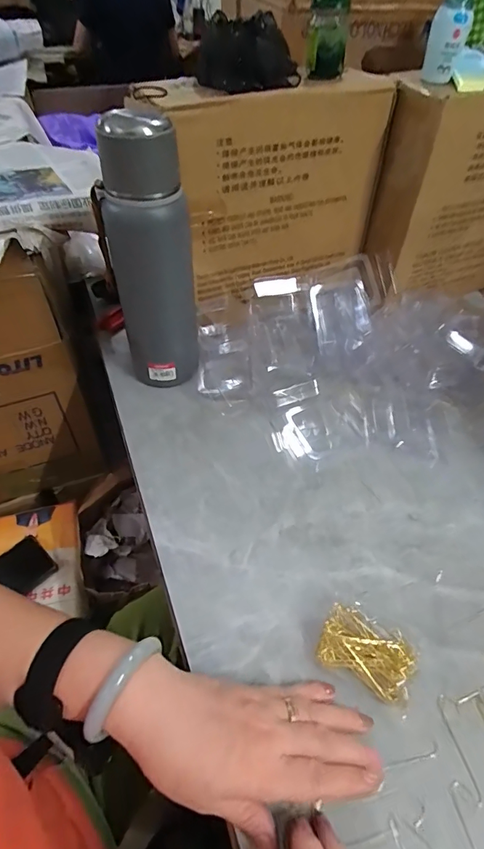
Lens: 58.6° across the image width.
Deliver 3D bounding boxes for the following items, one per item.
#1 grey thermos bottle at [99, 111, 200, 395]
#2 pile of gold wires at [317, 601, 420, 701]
[{"bbox_3d":[-0.095,-0.166,0.462,0.088,0.274,0.084,-3,49,-5],"label":"grey thermos bottle"},{"bbox_3d":[0.095,0.175,0.333,0.067,0.024,0.047,25,52,19],"label":"pile of gold wires"}]

